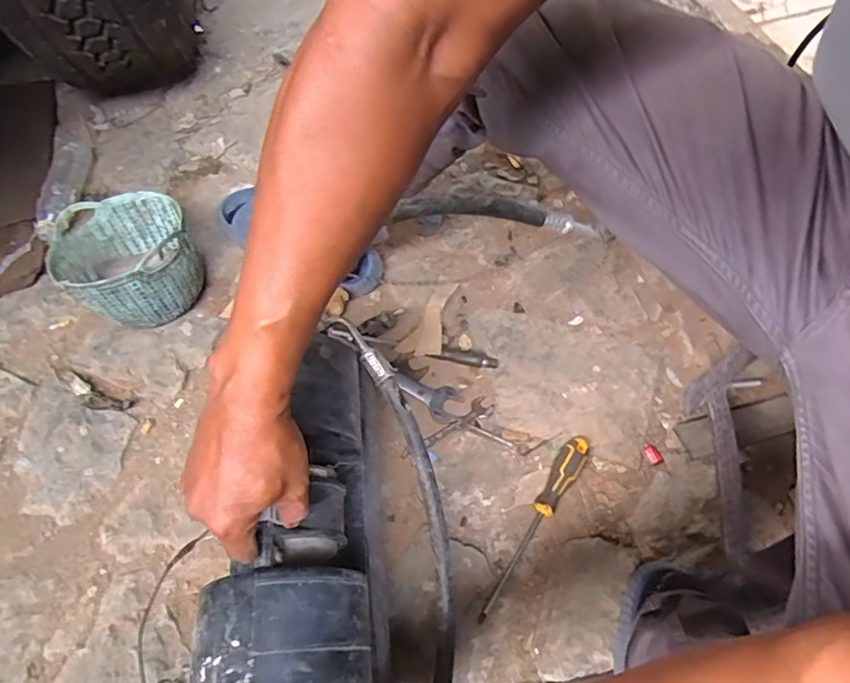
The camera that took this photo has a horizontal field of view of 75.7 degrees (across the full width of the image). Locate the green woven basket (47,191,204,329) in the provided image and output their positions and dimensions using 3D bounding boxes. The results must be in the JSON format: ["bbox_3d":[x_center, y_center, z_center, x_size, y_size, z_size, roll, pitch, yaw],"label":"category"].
[{"bbox_3d":[-0.430,-0.118,0.814,0.177,0.128,0.171,-36,66,-18],"label":"green woven basket"}]

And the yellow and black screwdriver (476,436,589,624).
[{"bbox_3d":[0.139,0.223,0.672,0.032,0.032,0.253,29,64,16],"label":"yellow and black screwdriver"}]

